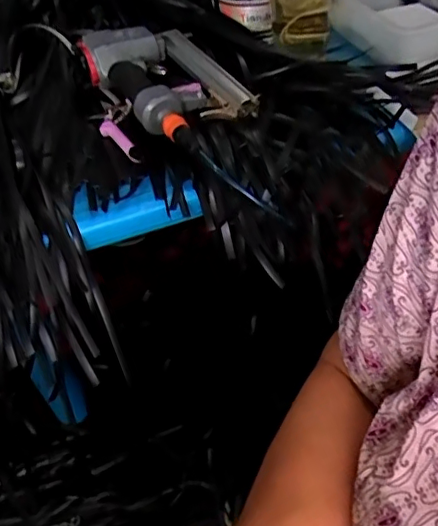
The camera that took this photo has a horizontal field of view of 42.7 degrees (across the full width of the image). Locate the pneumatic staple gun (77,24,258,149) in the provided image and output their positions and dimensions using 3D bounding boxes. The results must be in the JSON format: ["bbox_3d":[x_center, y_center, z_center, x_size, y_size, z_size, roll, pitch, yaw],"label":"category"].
[{"bbox_3d":[-0.059,-0.229,0.714,0.156,0.081,0.237,-26,45,-19],"label":"pneumatic staple gun"}]

